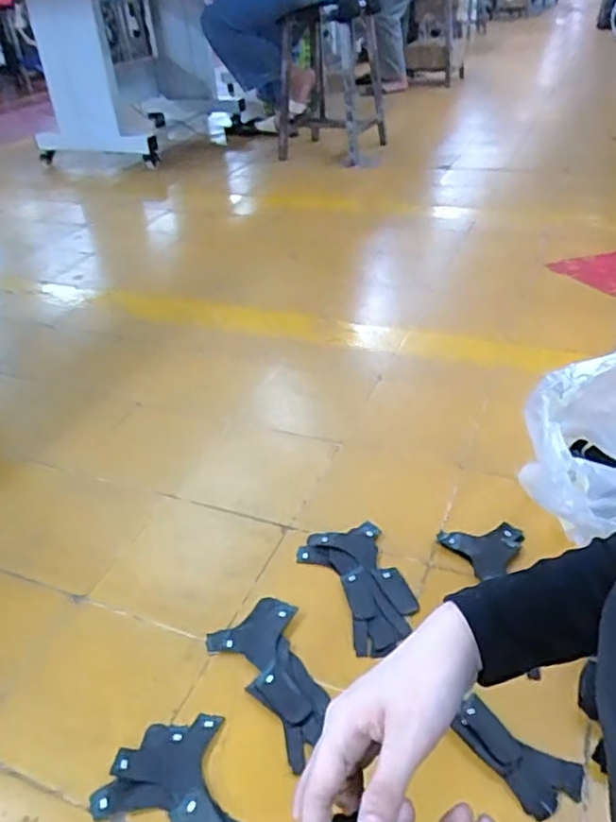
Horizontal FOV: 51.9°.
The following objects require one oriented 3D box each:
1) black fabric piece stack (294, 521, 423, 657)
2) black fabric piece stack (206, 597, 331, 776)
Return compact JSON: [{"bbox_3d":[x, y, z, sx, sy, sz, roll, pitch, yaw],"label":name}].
[{"bbox_3d":[0.064,0.215,0.788,0.108,0.008,0.186,-13,37,-11],"label":"black fabric piece stack"},{"bbox_3d":[-0.036,0.291,0.699,0.099,0.008,0.191,-20,39,-19],"label":"black fabric piece stack"}]

